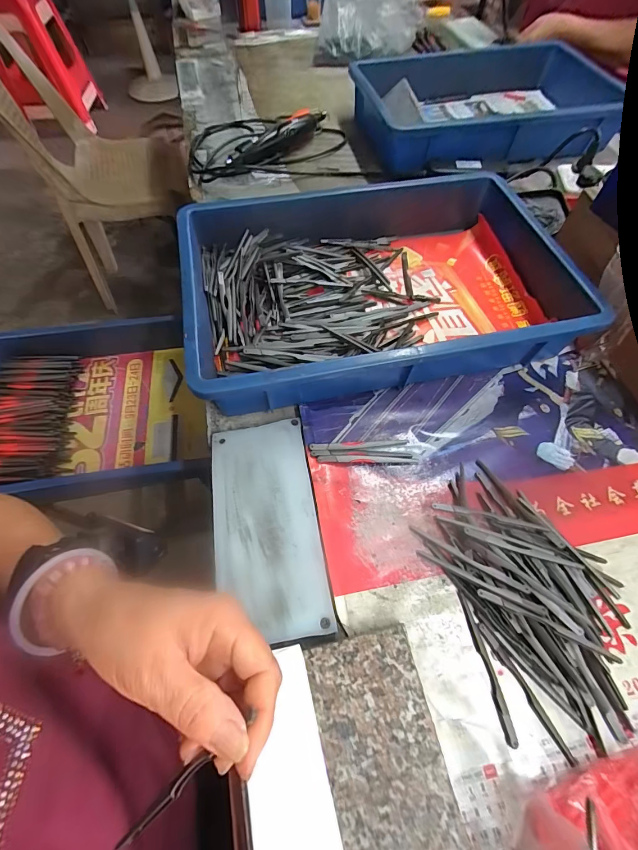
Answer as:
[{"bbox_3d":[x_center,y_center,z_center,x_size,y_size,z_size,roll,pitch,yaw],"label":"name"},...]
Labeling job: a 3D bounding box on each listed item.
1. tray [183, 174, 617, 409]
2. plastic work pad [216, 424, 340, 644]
[{"bbox_3d":[0.085,-0.177,0.429,0.471,0.069,0.283,-11,65,-8],"label":"tray"},{"bbox_3d":[-0.049,0.087,0.330,0.091,0.006,0.194,-8,65,-6],"label":"plastic work pad"}]

